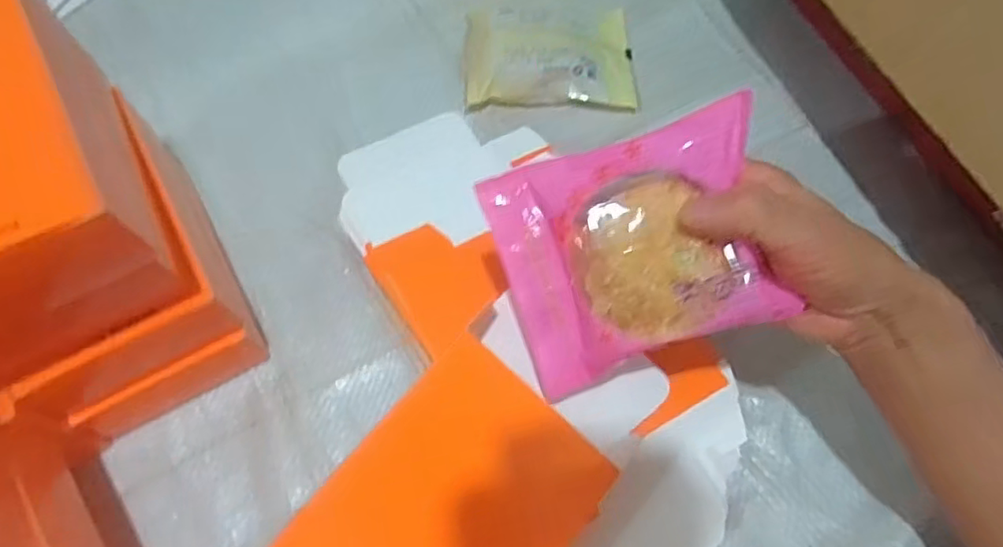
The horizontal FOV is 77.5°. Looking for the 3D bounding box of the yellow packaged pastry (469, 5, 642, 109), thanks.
[{"bbox_3d":[0.037,-0.165,0.468,0.124,0.021,0.089,-1,66,-1],"label":"yellow packaged pastry"}]

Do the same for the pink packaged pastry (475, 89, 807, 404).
[{"bbox_3d":[0.058,-0.007,0.276,0.116,0.017,0.103,-16,94,22],"label":"pink packaged pastry"}]

